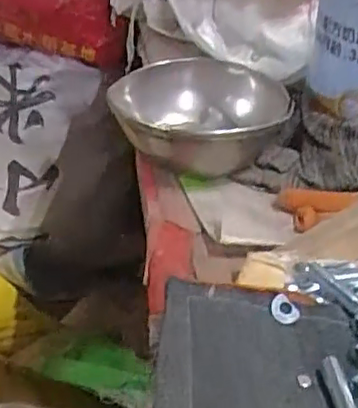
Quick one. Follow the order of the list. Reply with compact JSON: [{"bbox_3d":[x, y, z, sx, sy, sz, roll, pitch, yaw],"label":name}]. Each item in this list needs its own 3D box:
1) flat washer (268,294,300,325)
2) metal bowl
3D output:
[{"bbox_3d":[0.066,0.067,0.400,0.019,0.004,0.019,6,62,-12],"label":"flat washer"},{"bbox_3d":[0.013,-0.081,0.552,0.136,0.052,0.134,3,37,-2],"label":"metal bowl"}]

